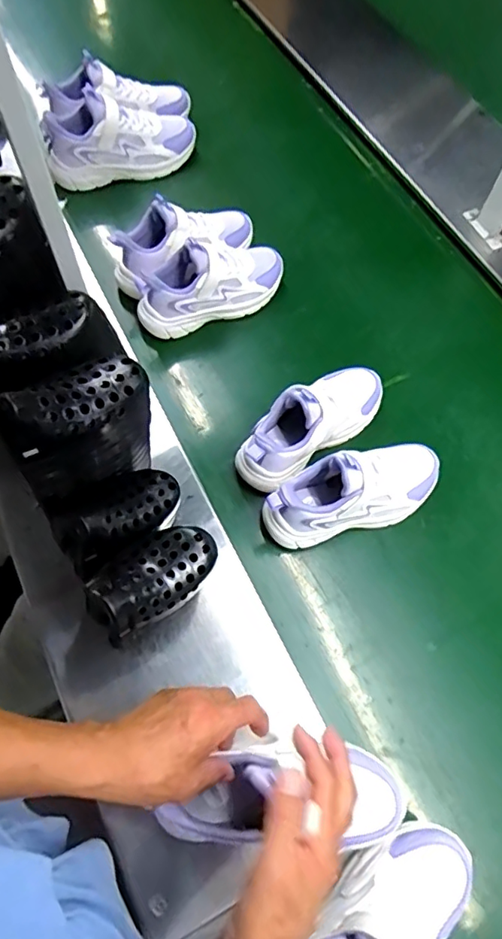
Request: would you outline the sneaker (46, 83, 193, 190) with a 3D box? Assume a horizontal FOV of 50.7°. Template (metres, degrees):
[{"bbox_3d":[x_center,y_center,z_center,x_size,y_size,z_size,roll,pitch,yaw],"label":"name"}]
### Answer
[{"bbox_3d":[-0.226,-0.573,0.902,0.257,0.123,0.091,-10,66,-4],"label":"sneaker"}]

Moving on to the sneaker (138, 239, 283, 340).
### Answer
[{"bbox_3d":[-0.056,-0.281,0.778,0.221,0.124,0.090,-36,71,-15],"label":"sneaker"}]

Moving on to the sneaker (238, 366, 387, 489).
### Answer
[{"bbox_3d":[0.080,-0.068,0.689,0.237,0.118,0.078,-37,71,-15],"label":"sneaker"}]

